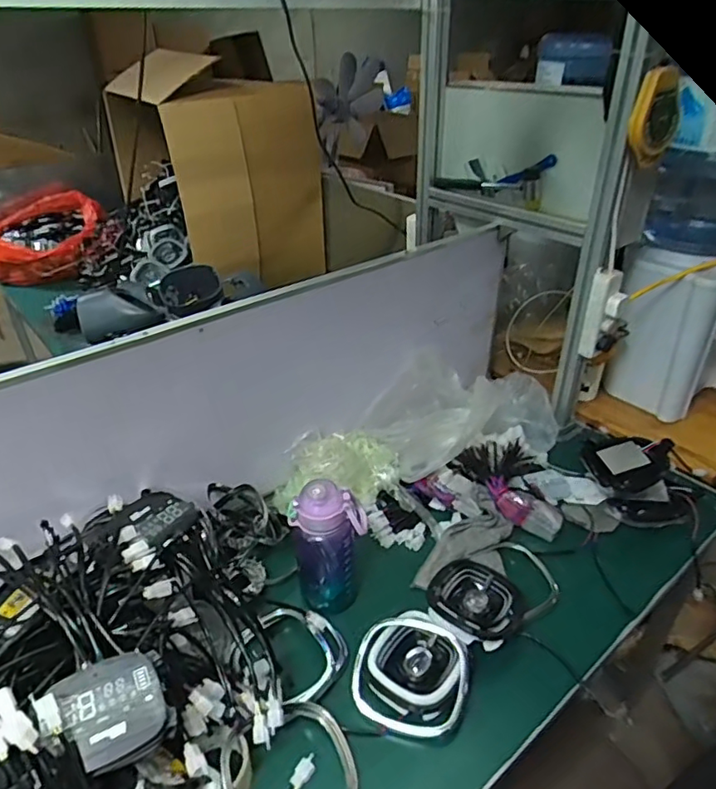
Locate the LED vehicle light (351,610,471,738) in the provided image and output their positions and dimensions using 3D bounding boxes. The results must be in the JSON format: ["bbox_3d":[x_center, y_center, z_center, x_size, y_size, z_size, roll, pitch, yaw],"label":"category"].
[{"bbox_3d":[0.072,0.377,0.758,0.143,0.072,0.135,25,41,33],"label":"LED vehicle light"}]

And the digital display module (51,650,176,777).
[{"bbox_3d":[-0.239,0.311,0.557,0.086,0.017,0.099,-25,67,-32],"label":"digital display module"}]

